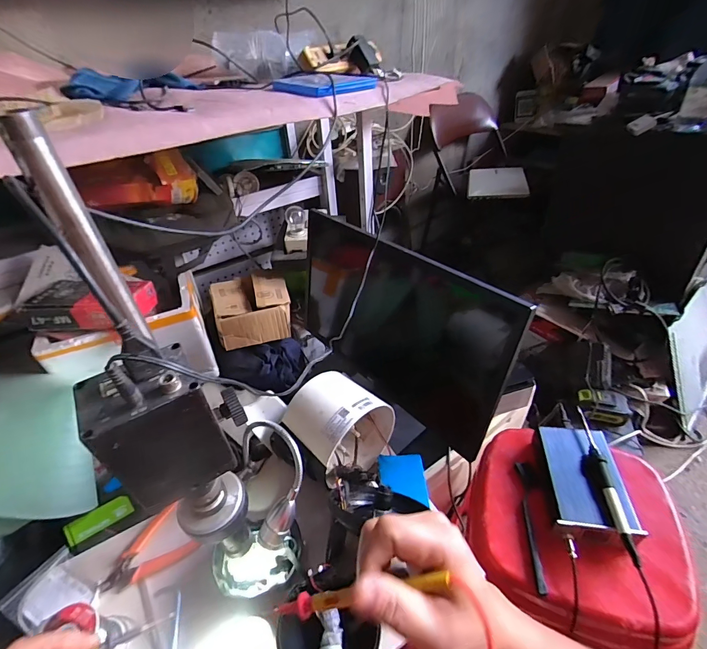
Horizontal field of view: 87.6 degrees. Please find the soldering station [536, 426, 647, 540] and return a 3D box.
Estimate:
[{"bbox_3d":[0.329,0.221,0.522,0.095,0.034,0.164,2,38,11],"label":"soldering station"}]

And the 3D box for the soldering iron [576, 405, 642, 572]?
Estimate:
[{"bbox_3d":[0.355,0.213,0.522,0.017,0.020,0.225,2,38,10],"label":"soldering iron"}]

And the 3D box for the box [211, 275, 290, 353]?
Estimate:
[{"bbox_3d":[-0.297,-0.053,1.095,0.208,0.102,0.241,-16,39,-12],"label":"box"}]

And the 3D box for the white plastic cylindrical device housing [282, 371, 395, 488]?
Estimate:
[{"bbox_3d":[-0.020,0.151,0.554,0.132,0.138,0.105,-33,45,-30],"label":"white plastic cylindrical device housing"}]

